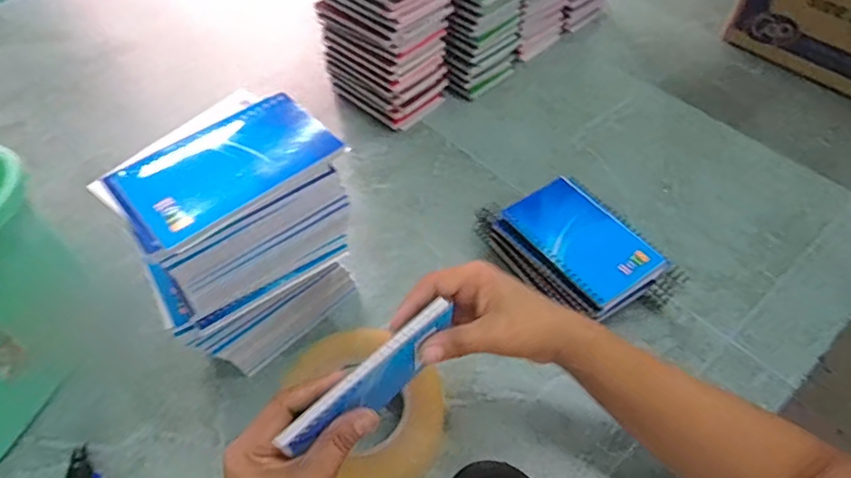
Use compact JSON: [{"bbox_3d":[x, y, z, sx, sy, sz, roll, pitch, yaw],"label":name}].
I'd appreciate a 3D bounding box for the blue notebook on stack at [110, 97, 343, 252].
[{"bbox_3d":[-0.130,-0.050,0.363,0.130,0.011,0.085,-34,59,-22],"label":"blue notebook on stack"}]

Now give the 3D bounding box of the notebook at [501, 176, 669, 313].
[{"bbox_3d":[0.146,-0.001,0.505,0.083,0.010,0.131,-31,58,-21],"label":"notebook"}]

